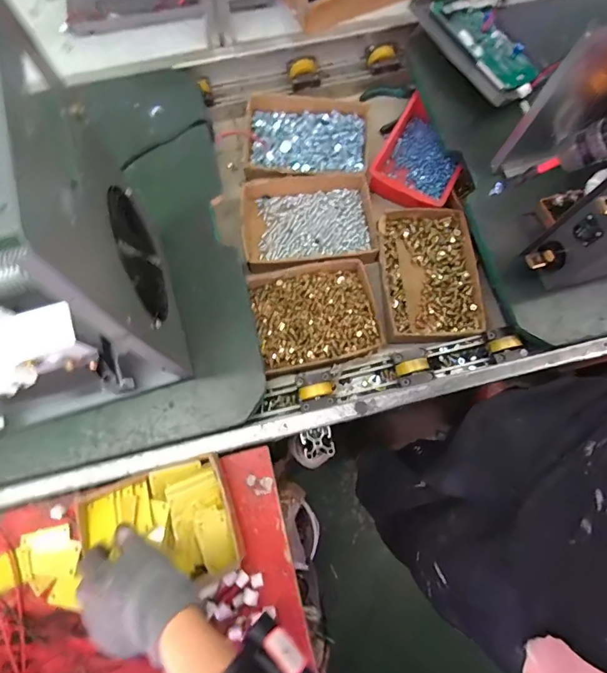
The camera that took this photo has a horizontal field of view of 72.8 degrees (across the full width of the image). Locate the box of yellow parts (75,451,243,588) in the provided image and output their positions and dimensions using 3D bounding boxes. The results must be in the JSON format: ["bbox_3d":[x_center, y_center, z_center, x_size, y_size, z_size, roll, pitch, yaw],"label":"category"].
[{"bbox_3d":[-0.174,0.233,0.501,0.174,0.057,0.139,-18,77,-6],"label":"box of yellow parts"}]

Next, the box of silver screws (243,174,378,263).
[{"bbox_3d":[0.008,-0.190,0.687,0.219,0.043,0.161,1,76,-1],"label":"box of silver screws"}]

